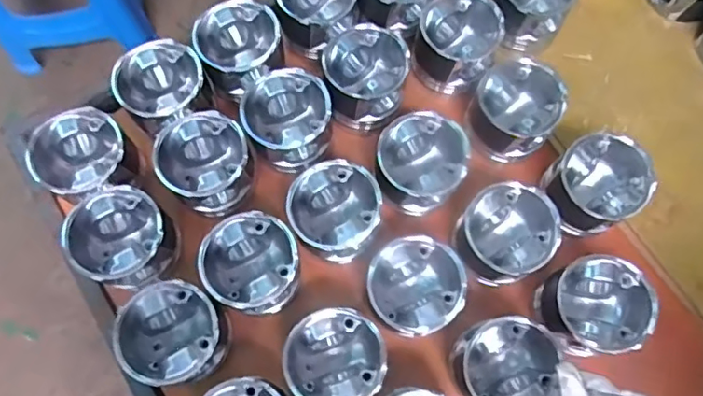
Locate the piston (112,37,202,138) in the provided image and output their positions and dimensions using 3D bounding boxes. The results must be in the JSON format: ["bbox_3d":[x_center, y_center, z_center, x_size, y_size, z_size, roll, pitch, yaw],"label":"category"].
[{"bbox_3d":[-0.210,-0.122,0.638,0.091,0.079,0.091,-37,78,-13],"label":"piston"}]

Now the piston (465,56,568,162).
[{"bbox_3d":[0.183,-0.099,0.634,0.092,0.102,0.098,-42,79,-9],"label":"piston"}]

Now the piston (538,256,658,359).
[{"bbox_3d":[0.245,0.109,0.568,0.089,0.070,0.095,-23,75,-10],"label":"piston"}]

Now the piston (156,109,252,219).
[{"bbox_3d":[-0.156,-0.040,0.606,0.093,0.070,0.099,-43,79,-14],"label":"piston"}]

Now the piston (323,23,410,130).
[{"bbox_3d":[0.016,-0.137,0.638,0.088,0.084,0.091,1,73,-3],"label":"piston"}]

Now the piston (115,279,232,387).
[{"bbox_3d":[-0.171,0.132,0.549,0.094,0.059,0.094,1,73,-3],"label":"piston"}]

